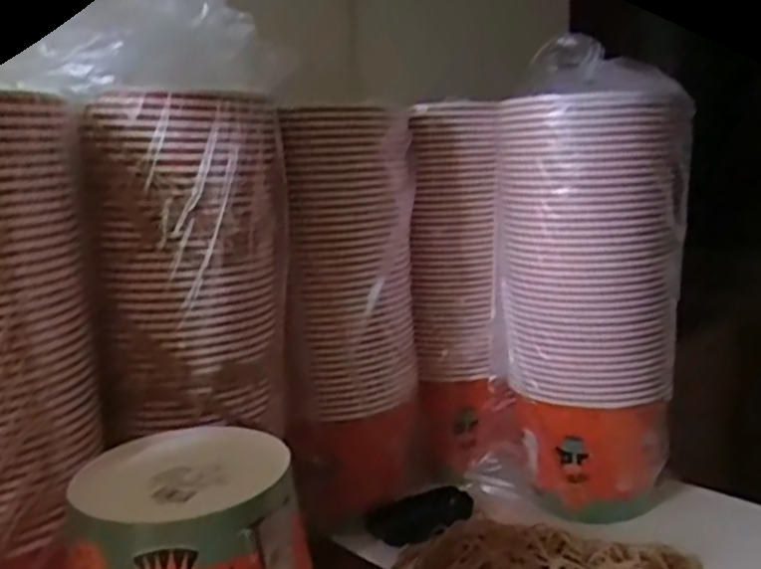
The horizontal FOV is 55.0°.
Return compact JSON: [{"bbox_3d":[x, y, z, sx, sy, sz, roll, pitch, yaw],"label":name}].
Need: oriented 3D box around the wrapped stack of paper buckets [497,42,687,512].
[{"bbox_3d":[0.207,-0.002,0.760,0.192,0.436,0.154,2,13,18],"label":"wrapped stack of paper buckets"}]

